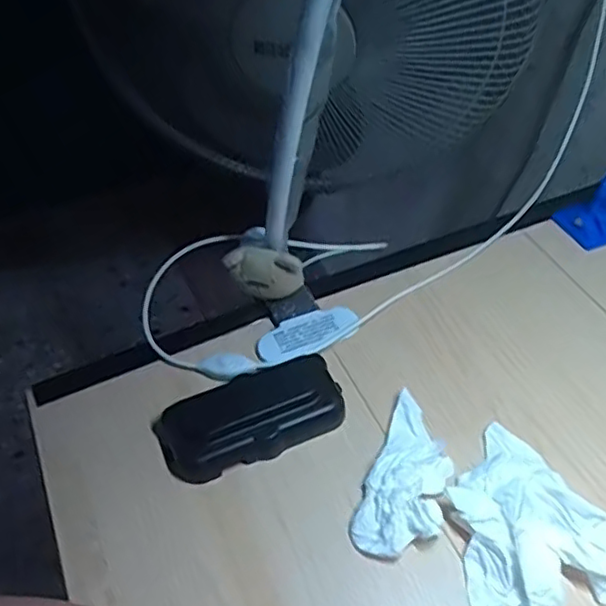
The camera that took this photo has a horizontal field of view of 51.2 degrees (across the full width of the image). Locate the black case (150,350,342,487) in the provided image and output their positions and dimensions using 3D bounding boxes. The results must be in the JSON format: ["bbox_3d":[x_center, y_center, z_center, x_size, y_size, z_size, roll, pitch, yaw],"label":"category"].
[{"bbox_3d":[-0.030,0.068,0.384,0.113,0.024,0.050,-20,51,-17],"label":"black case"}]

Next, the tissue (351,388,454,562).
[{"bbox_3d":[0.061,0.098,0.360,0.043,0.020,0.097,16,51,15],"label":"tissue"}]

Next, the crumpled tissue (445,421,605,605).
[{"bbox_3d":[0.123,0.115,0.345,0.084,0.021,0.104,-10,49,-8],"label":"crumpled tissue"}]

